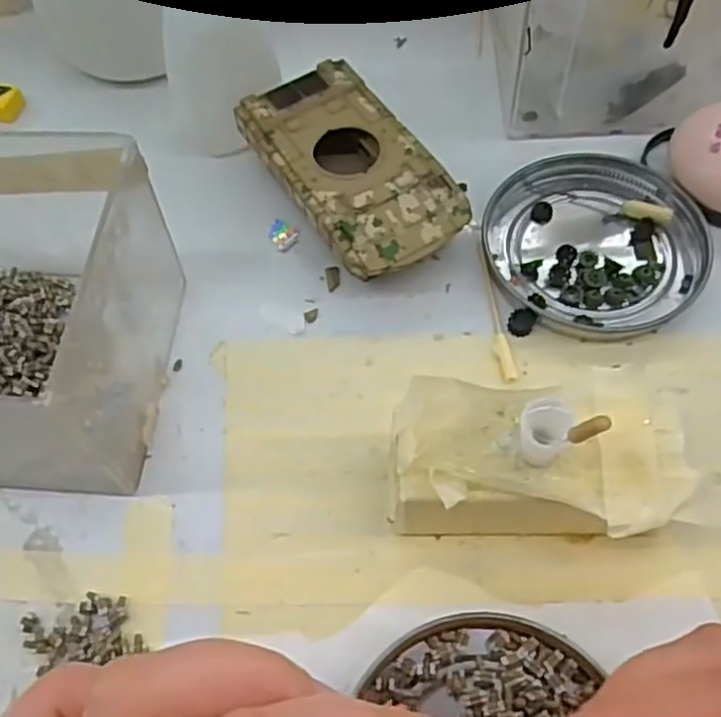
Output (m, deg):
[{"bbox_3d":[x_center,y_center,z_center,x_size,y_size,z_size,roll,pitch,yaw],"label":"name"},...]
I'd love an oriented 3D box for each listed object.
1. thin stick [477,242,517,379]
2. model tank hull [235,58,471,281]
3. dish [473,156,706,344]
[{"bbox_3d":[0.047,-0.017,0.258,0.006,0.006,0.054,-8,60,-1],"label":"thin stick"},{"bbox_3d":[-0.003,-0.068,0.280,0.051,0.026,0.094,-30,62,-13],"label":"model tank hull"},{"bbox_3d":[0.086,-0.043,0.269,0.077,0.010,0.073,-2,60,3],"label":"dish"}]

